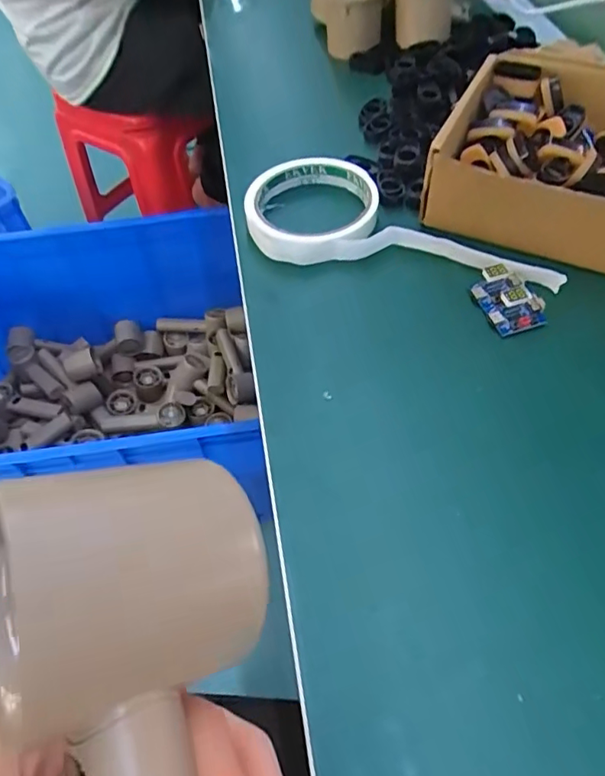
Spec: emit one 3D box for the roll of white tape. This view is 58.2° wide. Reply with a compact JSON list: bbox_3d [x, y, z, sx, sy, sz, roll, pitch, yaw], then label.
[{"bbox_3d":[0.064,-0.116,0.369,0.203,0.021,0.094,7,56,10],"label":"roll of white tape"}]

